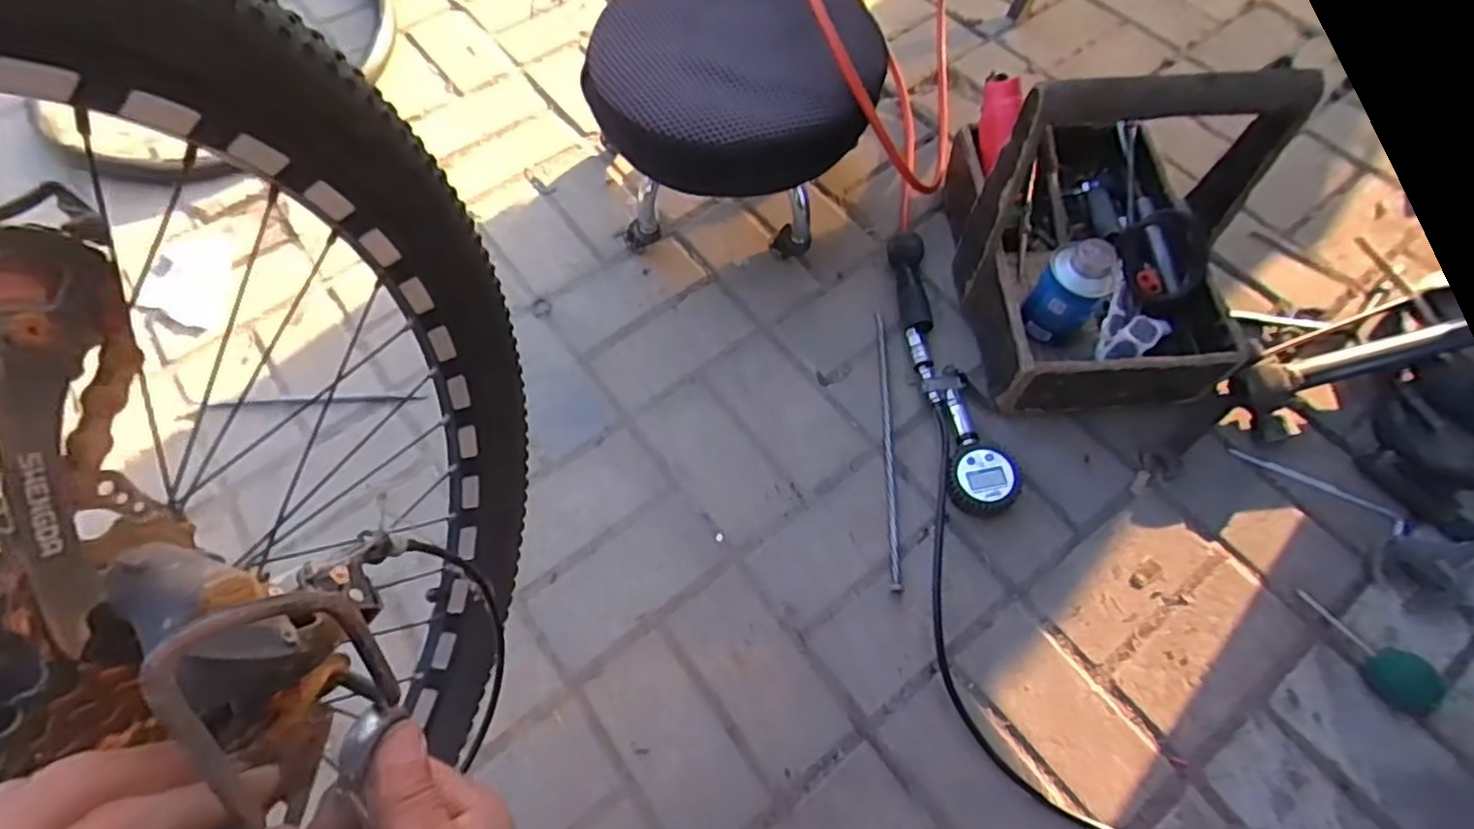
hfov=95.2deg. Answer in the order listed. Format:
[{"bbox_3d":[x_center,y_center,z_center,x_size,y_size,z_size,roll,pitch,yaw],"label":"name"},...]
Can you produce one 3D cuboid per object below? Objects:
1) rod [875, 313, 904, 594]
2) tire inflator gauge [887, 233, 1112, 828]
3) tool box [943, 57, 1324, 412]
[{"bbox_3d":[0.167,0.032,0.747,0.011,0.011,0.326,2,65,2],"label":"rod"},{"bbox_3d":[0.236,0.078,0.709,0.125,0.043,0.646,-6,65,-2],"label":"tire inflator gauge"},{"bbox_3d":[0.385,-0.214,0.719,0.239,0.303,0.364,-2,65,0],"label":"tool box"}]

